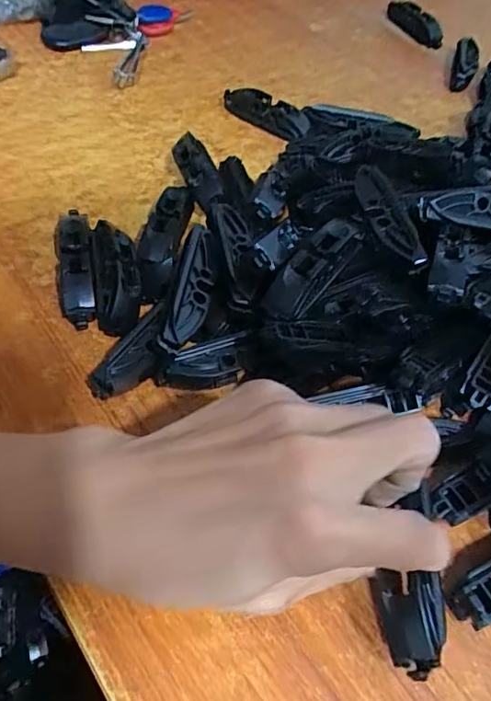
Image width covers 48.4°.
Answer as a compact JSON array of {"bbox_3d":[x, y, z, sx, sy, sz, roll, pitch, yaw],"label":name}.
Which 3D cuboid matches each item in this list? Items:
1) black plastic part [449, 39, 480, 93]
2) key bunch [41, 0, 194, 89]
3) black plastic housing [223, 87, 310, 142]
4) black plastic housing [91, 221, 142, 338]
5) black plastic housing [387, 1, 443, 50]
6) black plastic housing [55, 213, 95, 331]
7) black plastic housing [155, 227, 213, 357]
[{"bbox_3d":[0.194,-0.252,0.486,0.022,0.021,0.072,17,53,8],"label":"black plastic part"},{"bbox_3d":[-0.119,-0.283,0.471,0.097,0.029,0.152,14,52,5],"label":"key bunch"},{"bbox_3d":[0.014,-0.179,0.412,0.071,0.019,0.022,31,56,18],"label":"black plastic housing"},{"bbox_3d":[-0.069,-0.040,0.294,0.023,0.022,0.077,-6,53,-10],"label":"black plastic housing"},{"bbox_3d":[0.165,-0.317,0.530,0.017,0.023,0.082,-13,55,-15],"label":"black plastic housing"},{"bbox_3d":[-0.093,-0.048,0.300,0.018,0.018,0.078,-7,53,-11],"label":"black plastic housing"},{"bbox_3d":[-0.025,-0.032,0.267,0.017,0.013,0.074,10,52,2],"label":"black plastic housing"}]

